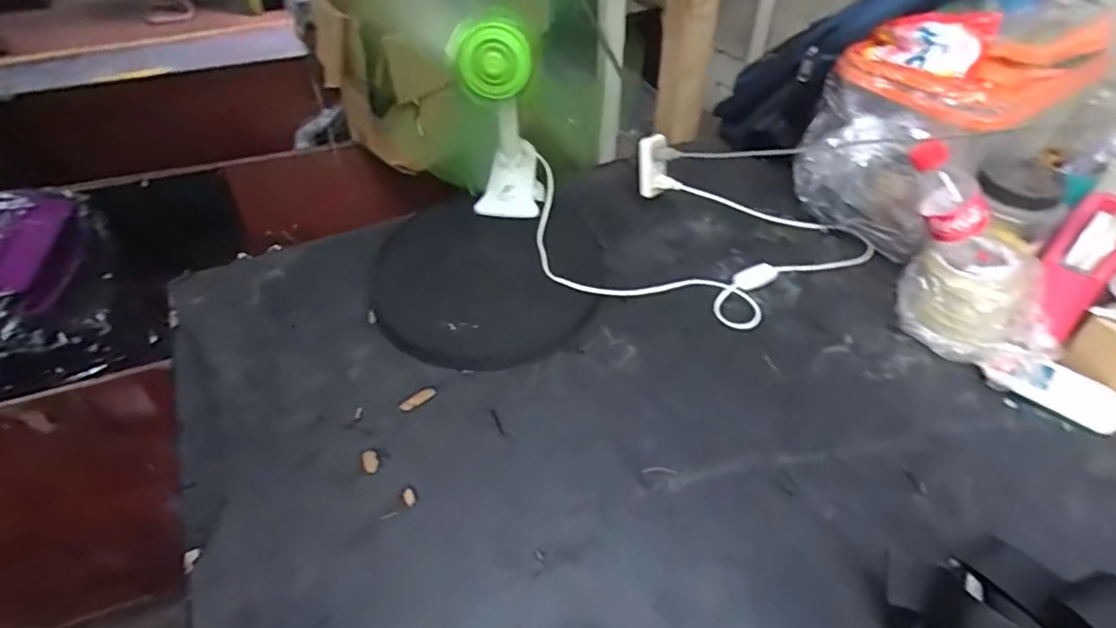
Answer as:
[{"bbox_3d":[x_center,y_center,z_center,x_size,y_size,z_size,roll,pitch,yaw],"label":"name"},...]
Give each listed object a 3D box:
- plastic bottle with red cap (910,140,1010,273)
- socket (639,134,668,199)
[{"bbox_3d":[0.403,-0.102,0.595,0.050,0.153,0.049,-19,22,49],"label":"plastic bottle with red cap"},{"bbox_3d":[0.127,-0.199,0.797,0.038,0.078,0.034,-3,43,-1],"label":"socket"}]

